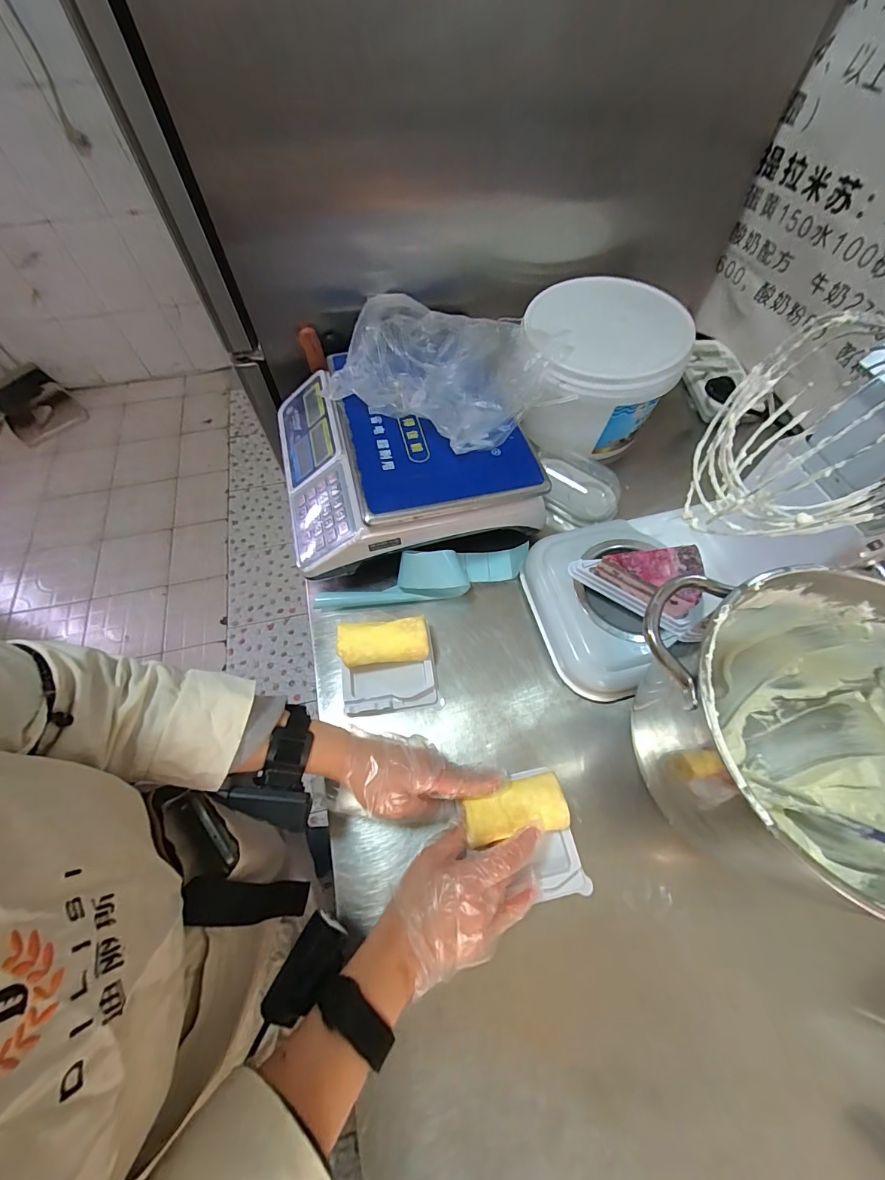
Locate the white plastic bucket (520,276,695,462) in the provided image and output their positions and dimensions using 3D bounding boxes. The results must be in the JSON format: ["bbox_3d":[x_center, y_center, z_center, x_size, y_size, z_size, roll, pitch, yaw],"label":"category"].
[{"bbox_3d":[0.225,-0.342,0.650,0.209,0.149,0.224,5,62,3],"label":"white plastic bucket"}]

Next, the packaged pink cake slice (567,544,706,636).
[{"bbox_3d":[0.238,-0.026,0.491,0.145,0.063,0.091,36,68,17],"label":"packaged pink cake slice"}]

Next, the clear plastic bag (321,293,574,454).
[{"bbox_3d":[0.003,-0.310,0.568,0.280,0.072,0.239,34,67,16],"label":"clear plastic bag"}]

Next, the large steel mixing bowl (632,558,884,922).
[{"bbox_3d":[0.294,0.126,0.367,0.224,0.200,0.233,0,62,0],"label":"large steel mixing bowl"}]

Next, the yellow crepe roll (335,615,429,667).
[{"bbox_3d":[-0.070,0.064,0.508,0.106,0.040,0.052,-7,63,-4],"label":"yellow crepe roll"}]

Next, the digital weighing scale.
[{"bbox_3d":[-0.066,-0.208,0.588,0.326,0.080,0.323,-14,63,-6],"label":"digital weighing scale"}]

